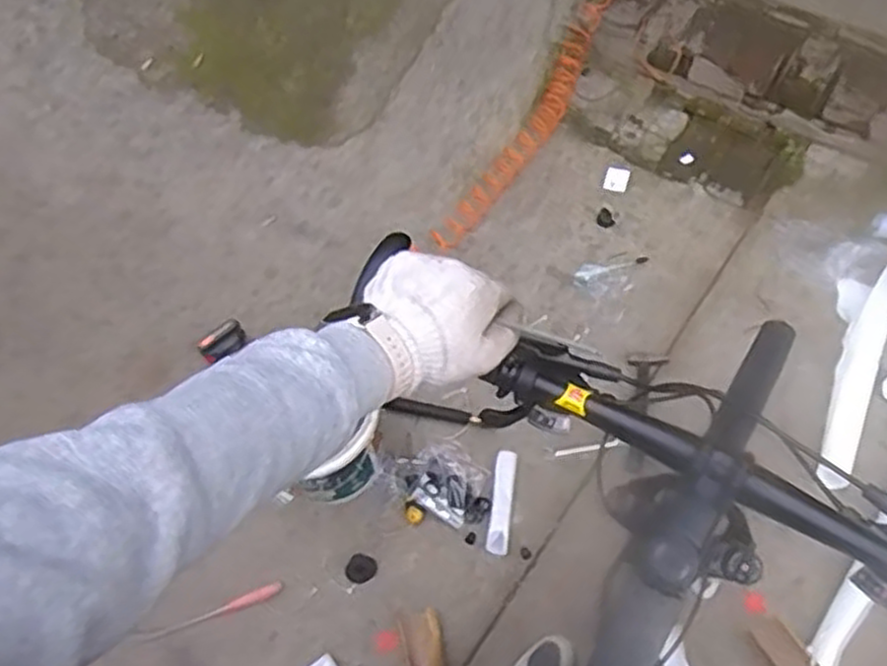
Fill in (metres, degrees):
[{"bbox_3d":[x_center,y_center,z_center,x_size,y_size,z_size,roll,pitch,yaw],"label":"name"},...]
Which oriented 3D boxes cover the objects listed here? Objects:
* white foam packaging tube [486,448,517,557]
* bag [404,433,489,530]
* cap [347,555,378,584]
[{"bbox_3d":[0.121,0.344,1.615,0.044,0.028,0.215,5,59,7],"label":"white foam packaging tube"},{"bbox_3d":[0.011,0.312,1.636,0.189,0.028,0.145,39,68,24],"label":"bag"},{"bbox_3d":[-0.163,0.468,1.562,0.056,0.019,0.055,-2,58,3],"label":"cap"}]

